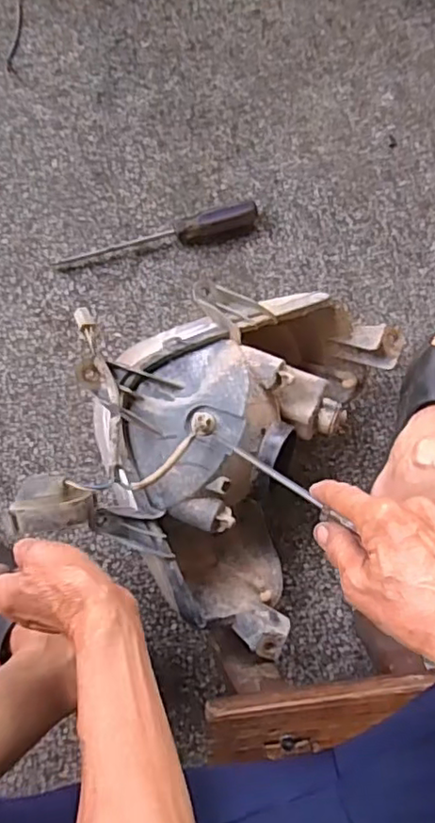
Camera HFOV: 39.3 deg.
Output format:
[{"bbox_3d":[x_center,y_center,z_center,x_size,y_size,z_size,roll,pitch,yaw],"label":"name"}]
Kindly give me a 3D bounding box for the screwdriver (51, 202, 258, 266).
[{"bbox_3d":[-0.063,-0.189,0.663,0.222,0.025,0.027,-16,84,-6],"label":"screwdriver"}]

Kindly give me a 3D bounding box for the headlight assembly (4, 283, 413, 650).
[{"bbox_3d":[0.001,0.026,0.579,0.256,0.130,0.322,23,82,-1],"label":"headlight assembly"}]

